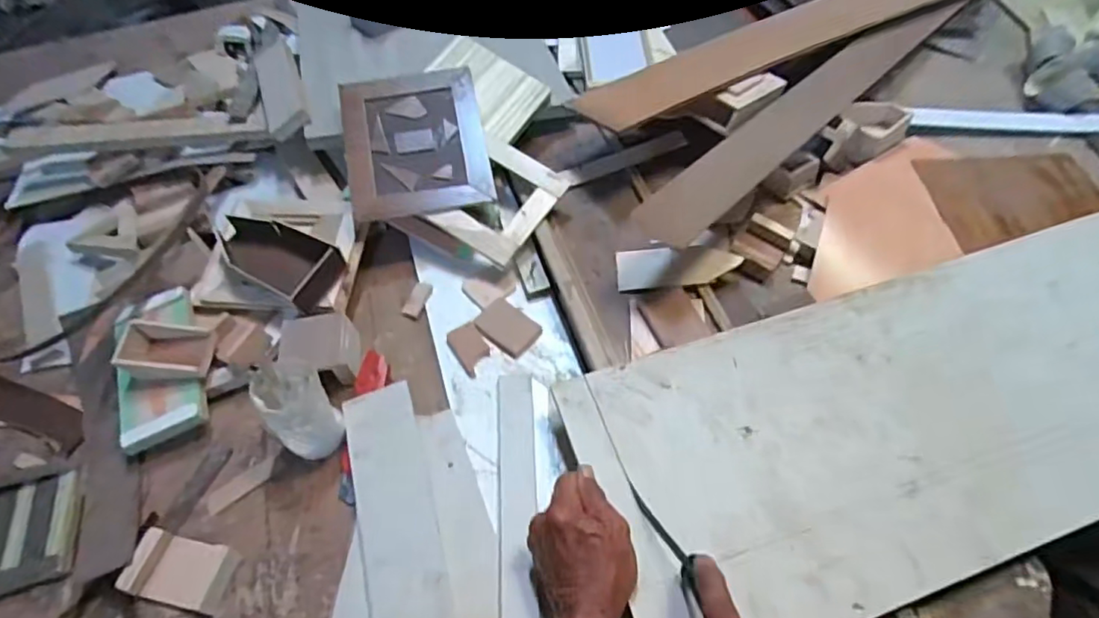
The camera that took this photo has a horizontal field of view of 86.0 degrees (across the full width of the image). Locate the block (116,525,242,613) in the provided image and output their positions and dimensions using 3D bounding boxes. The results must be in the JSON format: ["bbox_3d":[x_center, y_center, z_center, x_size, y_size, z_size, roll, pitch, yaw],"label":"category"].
[{"bbox_3d":[-0.315,0.225,0.506,0.084,0.027,0.052,8,57,10],"label":"block"}]

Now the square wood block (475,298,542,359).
[{"bbox_3d":[-0.045,0.020,0.637,0.067,0.007,0.048,35,65,25],"label":"square wood block"}]

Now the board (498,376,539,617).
[{"bbox_3d":[-0.028,0.174,0.527,0.034,0.004,0.260,-3,51,0],"label":"board"}]

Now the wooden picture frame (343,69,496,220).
[{"bbox_3d":[-0.157,-0.199,0.700,0.160,0.013,0.183,-9,72,-8],"label":"wooden picture frame"}]

